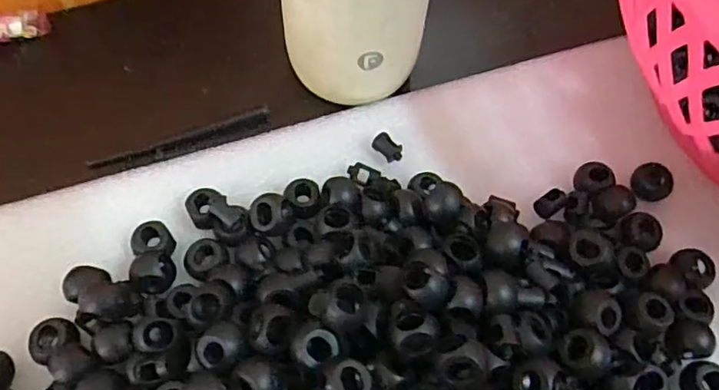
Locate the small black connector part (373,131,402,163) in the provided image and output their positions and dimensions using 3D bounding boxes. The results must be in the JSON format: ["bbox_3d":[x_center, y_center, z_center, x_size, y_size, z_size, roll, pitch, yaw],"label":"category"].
[{"bbox_3d":[0.014,-0.022,0.278,0.014,0.008,0.010,41,69,19],"label":"small black connector part"}]

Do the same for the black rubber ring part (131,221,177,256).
[{"bbox_3d":[-0.087,0.019,0.249,0.016,0.010,0.014,-9,62,-6],"label":"black rubber ring part"}]

